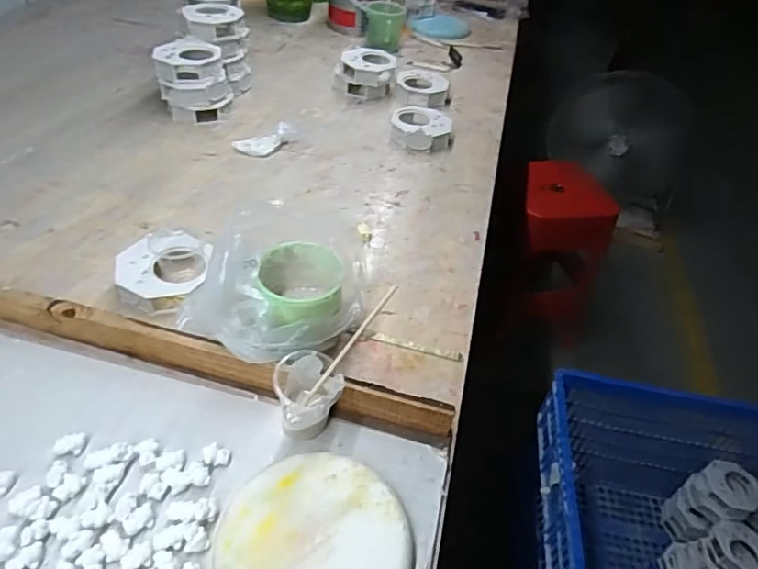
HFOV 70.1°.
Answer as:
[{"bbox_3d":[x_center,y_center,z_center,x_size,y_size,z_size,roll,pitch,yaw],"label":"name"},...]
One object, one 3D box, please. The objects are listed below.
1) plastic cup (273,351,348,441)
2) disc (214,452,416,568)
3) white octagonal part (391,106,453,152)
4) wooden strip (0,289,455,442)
[{"bbox_3d":[-0.072,0.111,0.545,0.062,0.075,0.061,4,43,-3],"label":"plastic cup"},{"bbox_3d":[-0.055,0.223,0.463,0.156,0.020,0.161,4,43,-3],"label":"disc"},{"bbox_3d":[0.084,-0.304,1.049,0.116,0.042,0.114,11,43,4],"label":"white octagonal part"},{"bbox_3d":[-0.210,0.075,0.585,0.585,0.043,0.023,13,43,7],"label":"wooden strip"}]

